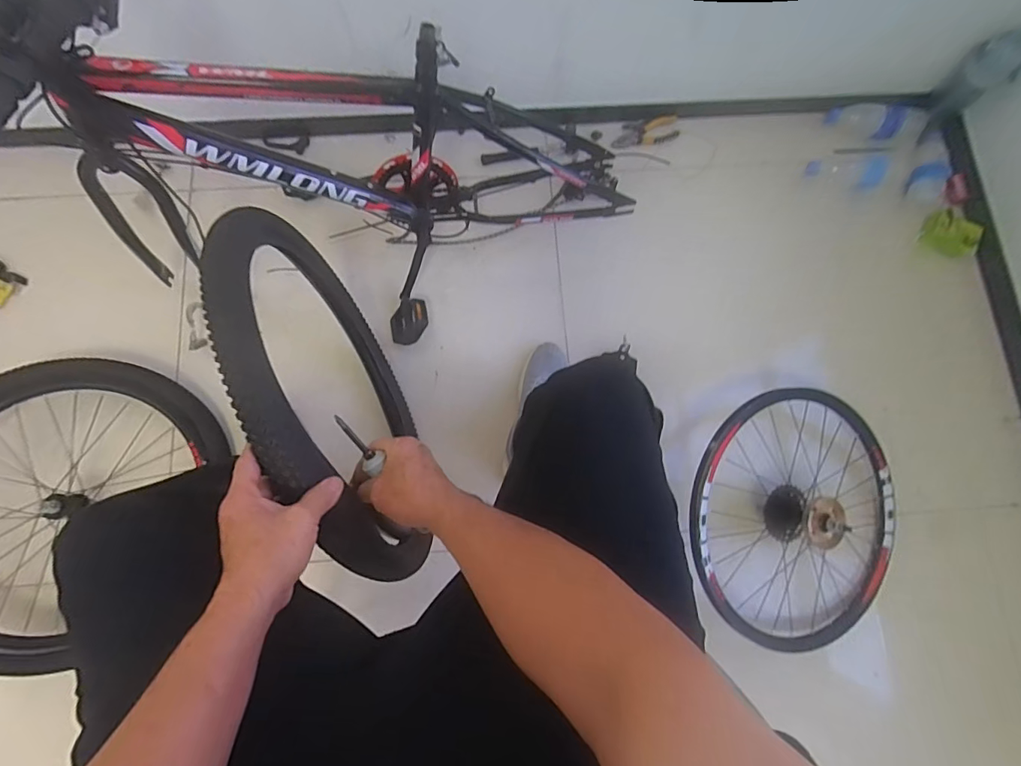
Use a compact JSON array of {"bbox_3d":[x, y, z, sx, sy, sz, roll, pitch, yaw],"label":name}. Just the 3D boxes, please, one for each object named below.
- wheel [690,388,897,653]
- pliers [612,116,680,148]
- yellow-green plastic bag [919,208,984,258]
[{"bbox_3d":[0.494,0.240,0.848,0.421,0.130,0.421,0,89,-13],"label":"wheel"},{"bbox_3d":[0.301,-0.559,1.057,0.149,0.020,0.070,-9,79,-3],"label":"pliers"},{"bbox_3d":[0.916,-0.312,0.996,0.031,0.081,0.166,18,39,-6],"label":"yellow-green plastic bag"}]

